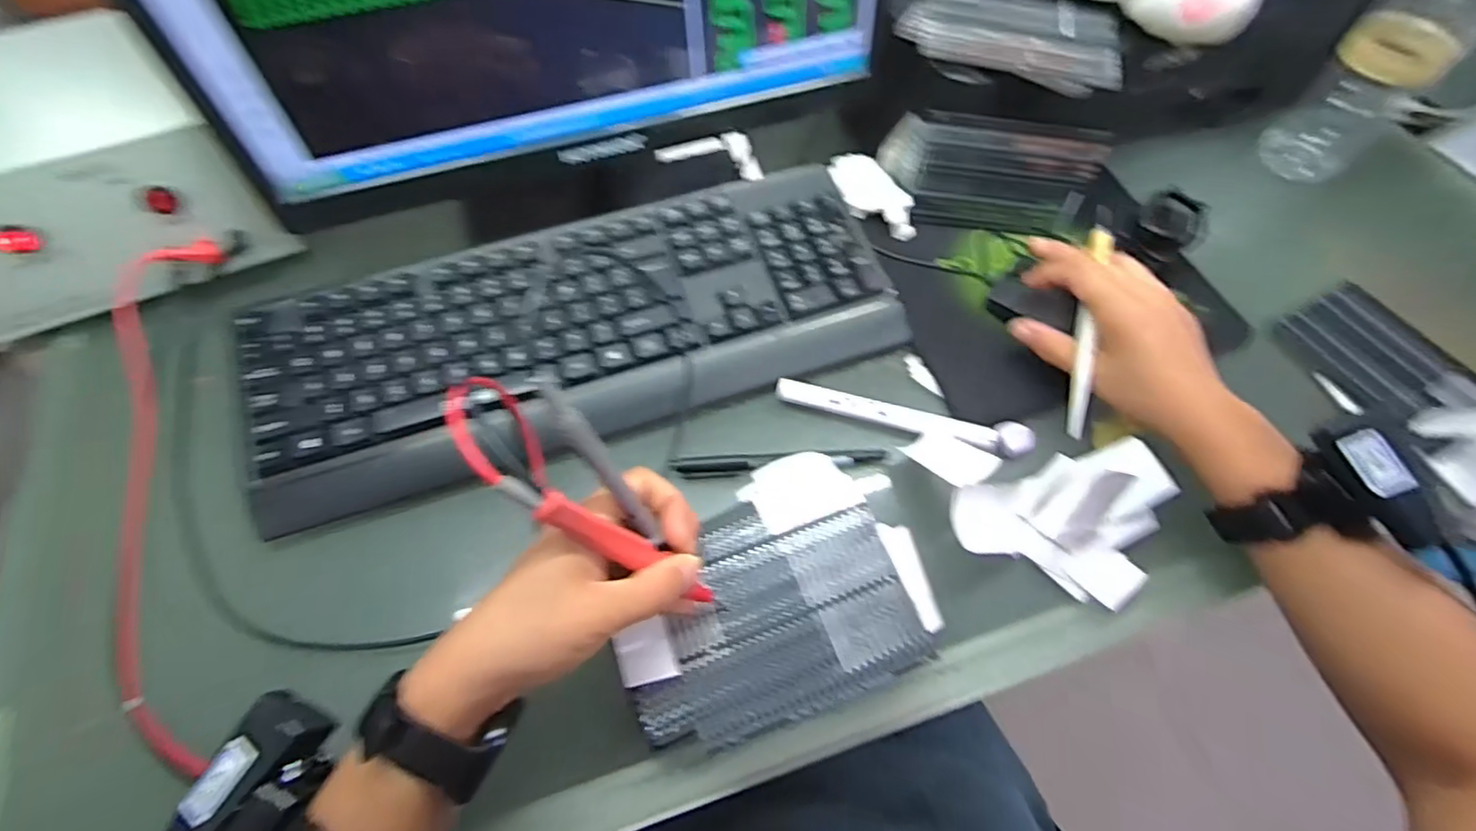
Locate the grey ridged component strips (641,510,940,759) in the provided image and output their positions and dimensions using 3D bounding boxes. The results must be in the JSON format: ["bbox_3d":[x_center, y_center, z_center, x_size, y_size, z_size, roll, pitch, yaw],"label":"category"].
[{"bbox_3d":[0.016,0.103,0.339,0.147,0.010,0.106,-17,64,-11],"label":"grey ridged component strips"}]

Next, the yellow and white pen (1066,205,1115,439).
[{"bbox_3d":[0.228,-0.063,0.410,0.013,0.010,0.156,11,83,4],"label":"yellow and white pen"}]

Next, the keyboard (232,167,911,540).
[{"bbox_3d":[-0.102,-0.062,0.441,0.429,0.035,0.160,-17,64,-11],"label":"keyboard"}]

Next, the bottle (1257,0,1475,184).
[{"bbox_3d":[0.528,-0.301,0.490,0.081,0.225,0.070,-40,70,-20],"label":"bottle"}]

